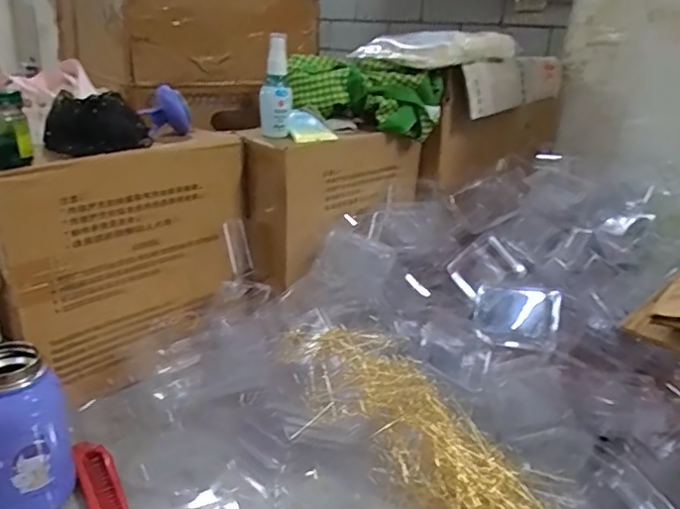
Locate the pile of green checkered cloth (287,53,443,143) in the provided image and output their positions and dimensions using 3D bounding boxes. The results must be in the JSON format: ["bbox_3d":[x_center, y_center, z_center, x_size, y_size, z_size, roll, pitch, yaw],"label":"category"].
[{"bbox_3d":[0.032,-0.225,0.784,0.208,0.087,0.090,12,24,22],"label":"pile of green checkered cloth"}]

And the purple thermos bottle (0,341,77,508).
[{"bbox_3d":[-0.266,0.148,0.461,0.073,0.133,0.064,-8,25,-29],"label":"purple thermos bottle"}]

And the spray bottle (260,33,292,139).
[{"bbox_3d":[-0.078,-0.205,0.683,0.038,0.122,0.035,1,22,-6],"label":"spray bottle"}]

